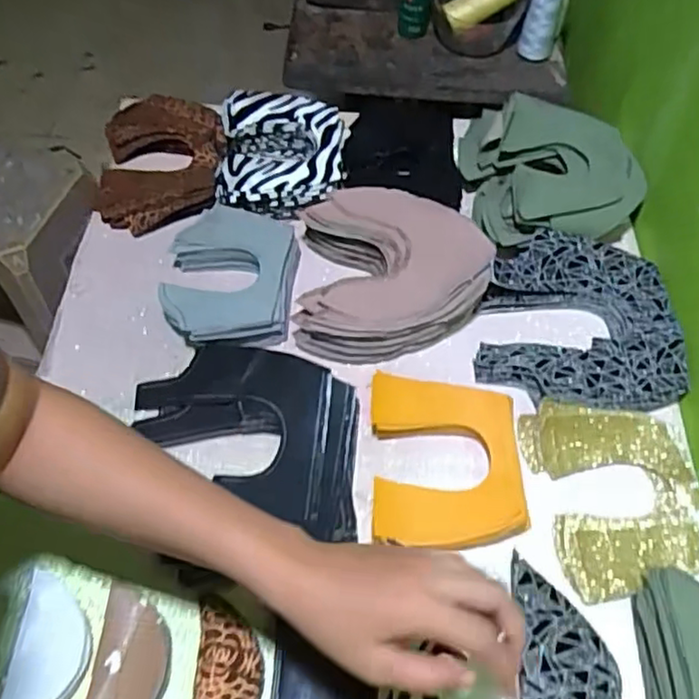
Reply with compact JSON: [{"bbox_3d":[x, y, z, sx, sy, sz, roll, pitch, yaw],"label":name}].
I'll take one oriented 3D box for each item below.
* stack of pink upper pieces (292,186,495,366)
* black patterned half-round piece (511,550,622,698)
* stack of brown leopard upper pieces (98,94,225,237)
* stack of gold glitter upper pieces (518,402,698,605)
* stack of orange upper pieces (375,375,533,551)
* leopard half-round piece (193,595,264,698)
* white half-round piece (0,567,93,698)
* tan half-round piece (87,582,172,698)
[{"bbox_3d":[0.042,-0.078,0.657,0.178,0.058,0.177,4,58,0],"label":"stack of pink upper pieces"},{"bbox_3d":[0.156,0.237,0.476,0.076,0.021,0.147,6,58,1],"label":"black patterned half-round piece"},{"bbox_3d":[-0.216,-0.215,0.752,0.139,0.040,0.179,-3,58,-5],"label":"stack of brown leopard upper pieces"},{"bbox_3d":[0.232,0.122,0.562,0.138,0.025,0.158,-6,58,-7],"label":"stack of gold glitter upper pieces"},{"bbox_3d":[0.082,0.092,0.566,0.122,0.024,0.152,2,58,-2],"label":"stack of orange upper pieces"},{"bbox_3d":[-0.087,0.243,0.471,0.047,0.020,0.108,2,58,-2],"label":"leopard half-round piece"},{"bbox_3d":[-0.216,0.223,0.476,0.054,0.009,0.108,20,64,-27],"label":"white half-round piece"},{"bbox_3d":[-0.159,0.231,0.470,0.053,0.008,0.112,6,58,1],"label":"tan half-round piece"}]

